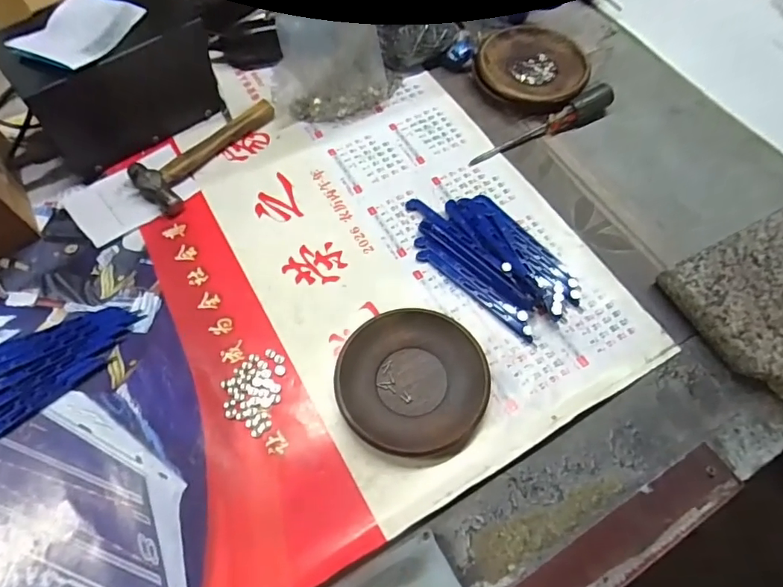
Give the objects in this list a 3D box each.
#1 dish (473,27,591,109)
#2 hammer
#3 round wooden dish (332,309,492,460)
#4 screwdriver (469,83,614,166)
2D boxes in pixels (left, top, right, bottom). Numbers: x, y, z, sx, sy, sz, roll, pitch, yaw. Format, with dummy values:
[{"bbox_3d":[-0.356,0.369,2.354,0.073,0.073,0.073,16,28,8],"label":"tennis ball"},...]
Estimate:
[{"bbox_3d":[0.152,-0.241,0.544,0.113,0.031,0.104,-1,61,1],"label":"dish"},{"bbox_3d":[-0.178,-0.143,0.491,0.058,0.019,0.153,31,66,17],"label":"hammer"},{"bbox_3d":[0.015,0.067,0.392,0.113,0.014,0.111,-1,61,1],"label":"round wooden dish"},{"bbox_3d":[0.158,-0.170,0.515,0.171,0.021,0.023,-30,64,-14],"label":"screwdriver"}]

